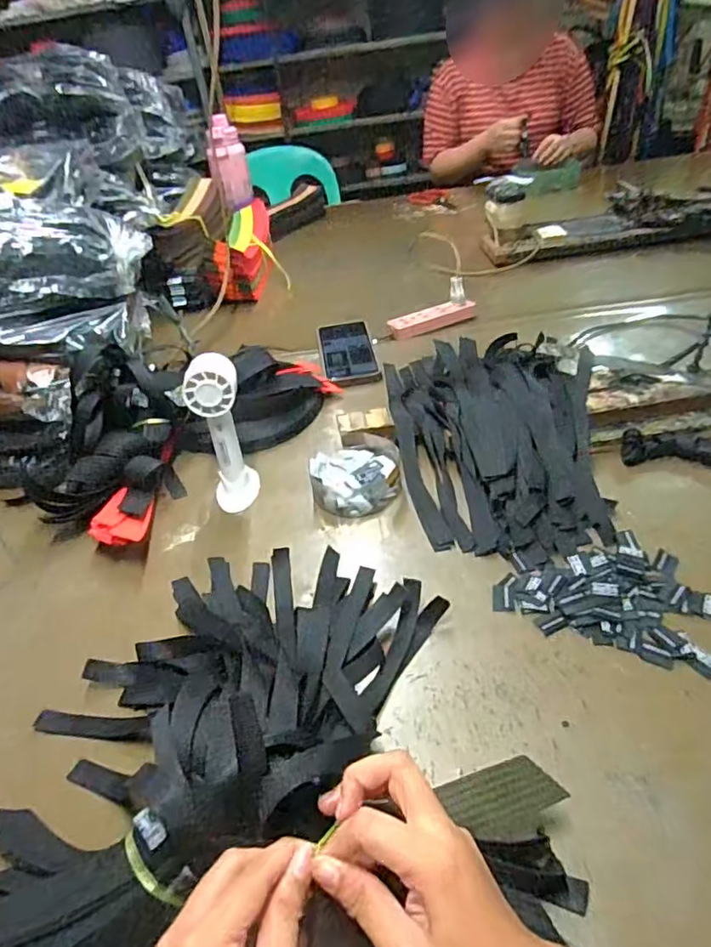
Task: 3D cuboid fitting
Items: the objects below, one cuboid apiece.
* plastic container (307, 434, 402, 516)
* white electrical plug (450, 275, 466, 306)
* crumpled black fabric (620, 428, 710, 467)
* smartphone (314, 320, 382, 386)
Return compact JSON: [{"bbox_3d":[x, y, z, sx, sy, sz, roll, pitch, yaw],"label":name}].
[{"bbox_3d":[0.000,-0.003,0.652,0.097,0.031,0.114,-7,41,0],"label":"plastic container"},{"bbox_3d":[0.165,-0.296,0.941,0.022,0.047,0.018,-9,41,-2],"label":"white electrical plug"},{"bbox_3d":[0.341,-0.031,0.624,0.104,0.021,0.045,-2,41,6],"label":"crumpled black fabric"},{"bbox_3d":[-0.012,-0.183,0.873,0.080,0.013,0.166,-9,41,-2],"label":"smartphone"}]

